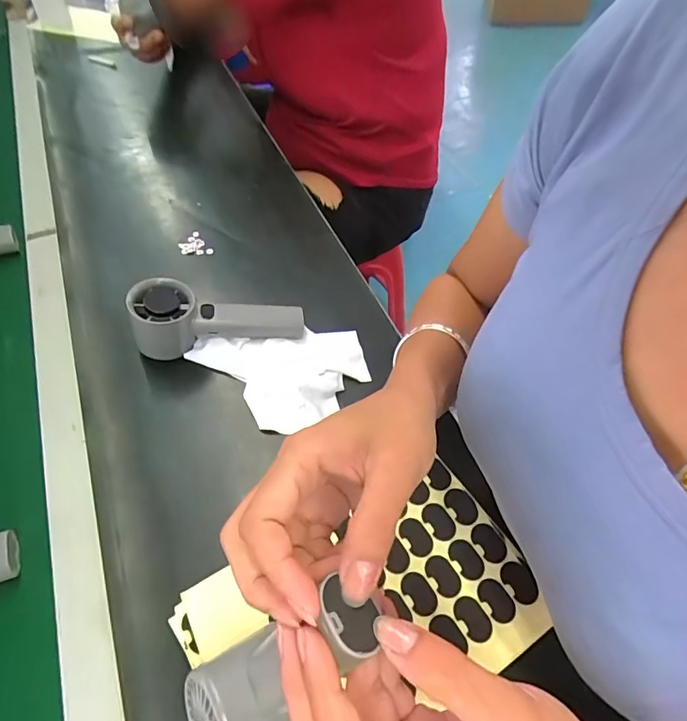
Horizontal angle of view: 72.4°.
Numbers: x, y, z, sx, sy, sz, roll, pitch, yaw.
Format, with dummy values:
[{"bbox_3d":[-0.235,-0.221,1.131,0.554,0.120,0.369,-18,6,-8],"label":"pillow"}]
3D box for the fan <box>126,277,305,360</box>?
[{"bbox_3d":[-0.118,-0.042,0.450,0.155,0.056,0.051,-2,54,-22],"label":"fan"}]

